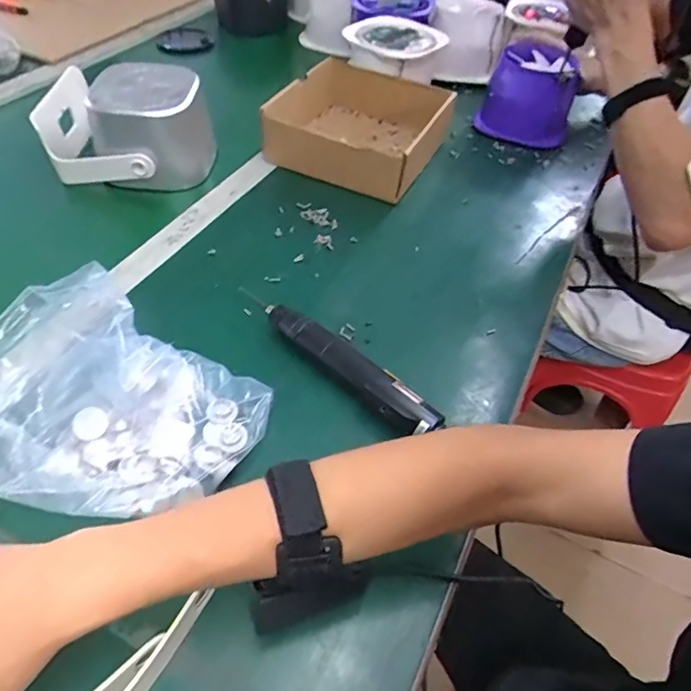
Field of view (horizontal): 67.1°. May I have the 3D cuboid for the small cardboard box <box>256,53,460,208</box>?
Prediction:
[{"bbox_3d":[0.025,-0.302,0.724,0.200,0.075,0.205,24,52,15],"label":"small cardboard box"}]

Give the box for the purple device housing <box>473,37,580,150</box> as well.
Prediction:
[{"bbox_3d":[0.284,-0.384,0.793,0.134,0.101,0.137,19,51,12],"label":"purple device housing"}]

